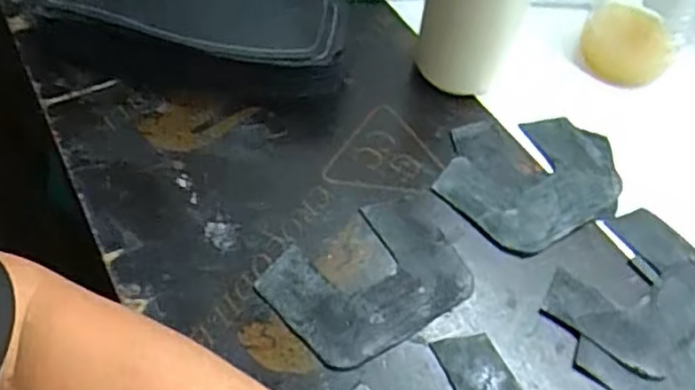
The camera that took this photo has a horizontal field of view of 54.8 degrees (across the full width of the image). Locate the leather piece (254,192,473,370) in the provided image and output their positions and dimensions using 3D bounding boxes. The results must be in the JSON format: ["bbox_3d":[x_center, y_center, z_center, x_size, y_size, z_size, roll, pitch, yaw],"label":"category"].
[{"bbox_3d":[0.014,0.047,0.378,0.111,0.006,0.078,-24,59,-20],"label":"leather piece"}]

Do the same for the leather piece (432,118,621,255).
[{"bbox_3d":[0.116,-0.010,0.425,0.104,0.010,0.102,1,58,-1],"label":"leather piece"}]

